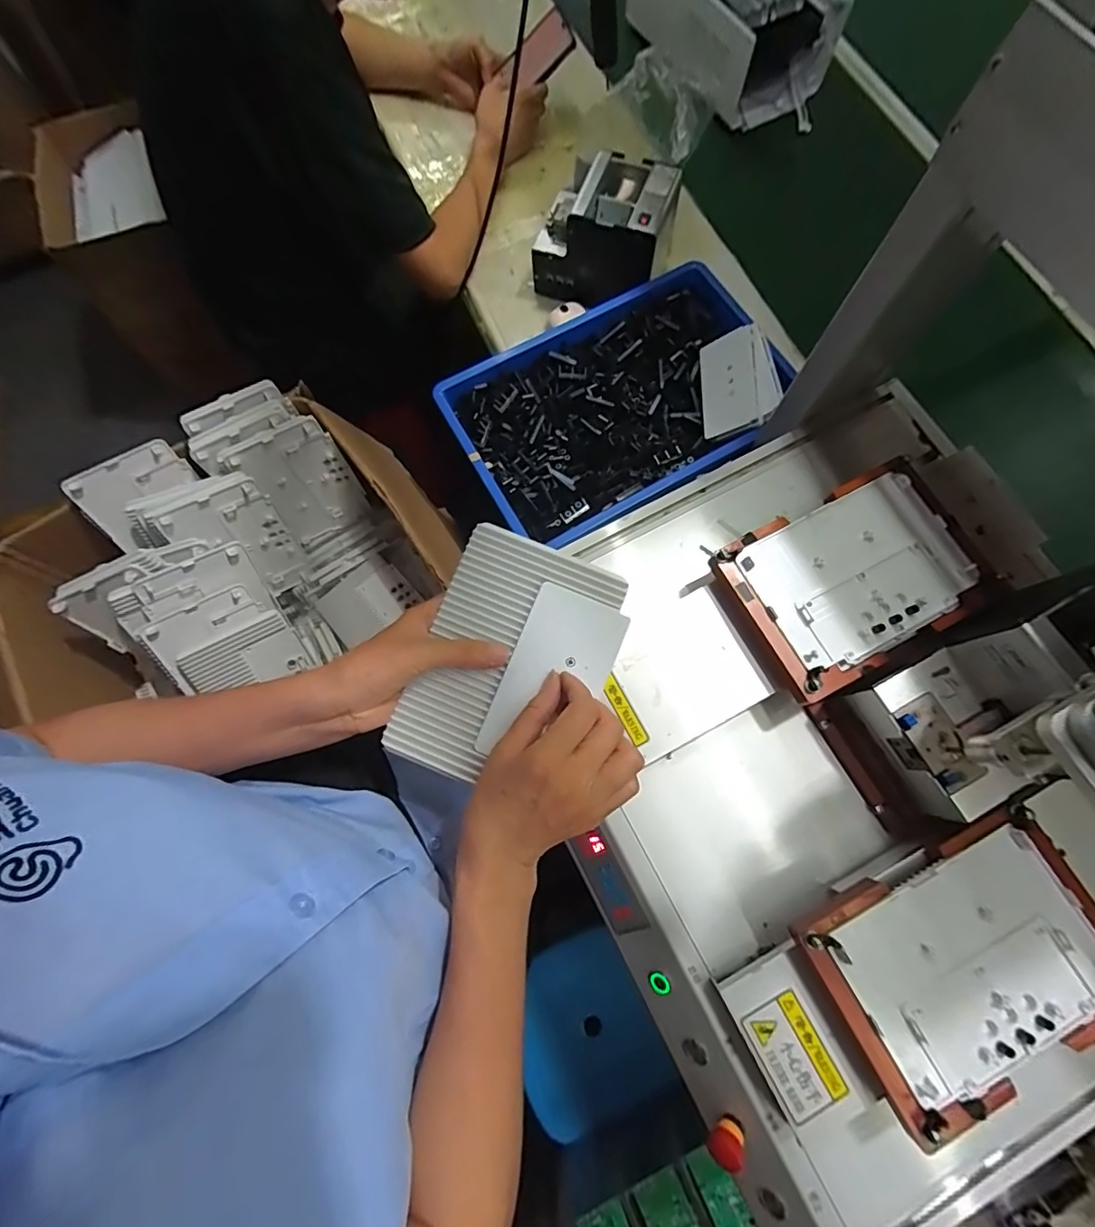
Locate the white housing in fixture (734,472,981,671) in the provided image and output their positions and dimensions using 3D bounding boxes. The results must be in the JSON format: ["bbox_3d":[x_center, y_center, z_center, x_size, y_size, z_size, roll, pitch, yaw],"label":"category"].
[{"bbox_3d":[0.285,-0.038,0.475,0.181,0.010,0.137,-27,77,-6],"label":"white housing in fixture"}]

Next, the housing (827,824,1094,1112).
[{"bbox_3d":[0.325,0.265,0.393,0.181,0.012,0.130,-27,77,-6],"label":"housing"}]

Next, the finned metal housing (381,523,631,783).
[{"bbox_3d":[-0.025,0.036,0.385,0.134,0.026,0.178,21,77,6],"label":"finned metal housing"}]

